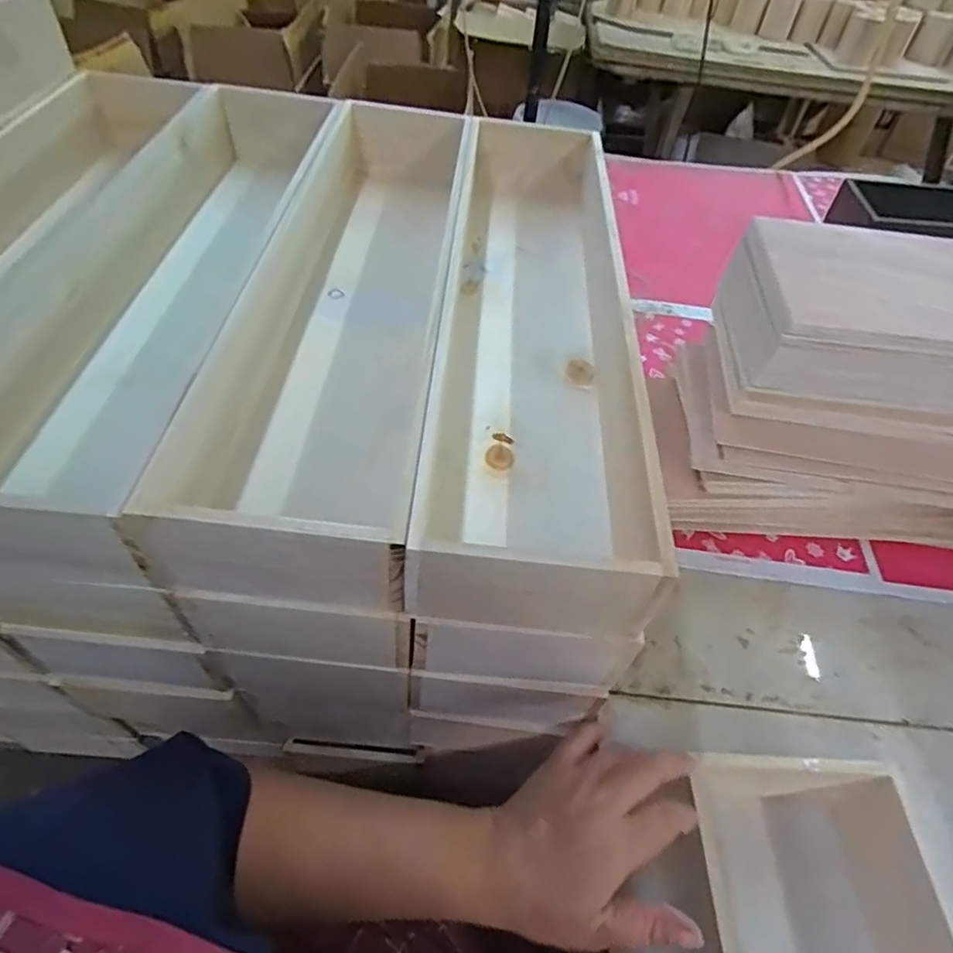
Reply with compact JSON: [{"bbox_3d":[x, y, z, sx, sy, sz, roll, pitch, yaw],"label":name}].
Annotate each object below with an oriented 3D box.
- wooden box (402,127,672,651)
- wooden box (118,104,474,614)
[{"bbox_3d":[0.045,-0.143,0.501,0.140,0.085,0.548,4,52,0],"label":"wooden box"},{"bbox_3d":[-0.093,-0.166,0.504,0.140,0.087,0.565,5,52,0],"label":"wooden box"}]

